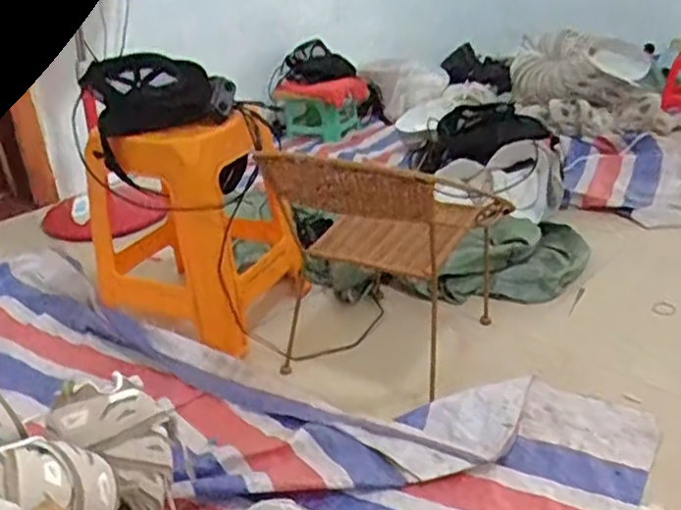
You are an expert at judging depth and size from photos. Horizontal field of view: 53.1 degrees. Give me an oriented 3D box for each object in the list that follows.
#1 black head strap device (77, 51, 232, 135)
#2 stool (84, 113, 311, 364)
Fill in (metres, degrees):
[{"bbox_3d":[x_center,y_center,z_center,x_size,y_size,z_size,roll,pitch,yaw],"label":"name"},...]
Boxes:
[{"bbox_3d":[-0.352,-0.315,1.338,0.277,0.137,0.080,-4,27,1],"label":"black head strap device"},{"bbox_3d":[-0.297,-0.070,1.505,0.368,0.472,0.385,16,33,33],"label":"stool"}]

